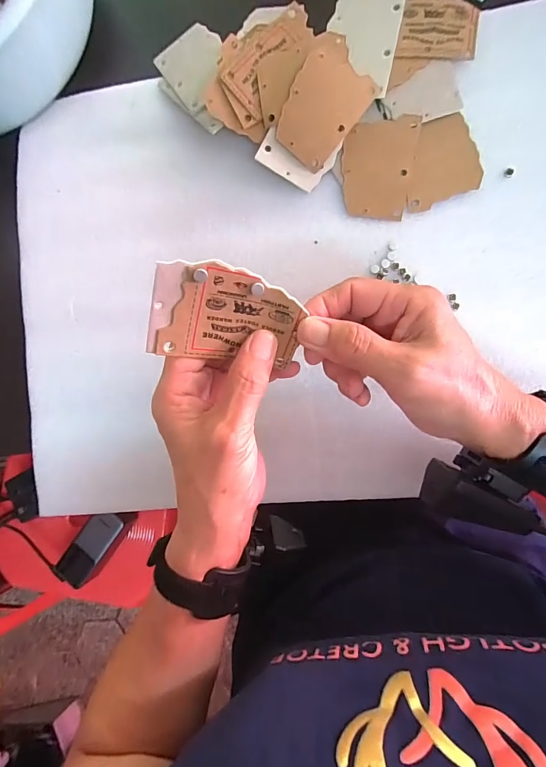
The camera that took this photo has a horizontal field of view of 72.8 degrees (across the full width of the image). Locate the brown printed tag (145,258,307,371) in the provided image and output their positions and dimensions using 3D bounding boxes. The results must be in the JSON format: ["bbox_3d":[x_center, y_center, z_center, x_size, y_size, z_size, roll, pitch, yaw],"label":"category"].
[{"bbox_3d":[-0.024,-0.036,0.204,0.080,0.006,0.054,7,124,-19],"label":"brown printed tag"}]

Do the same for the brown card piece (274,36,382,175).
[{"bbox_3d":[0.038,-0.216,0.286,0.058,0.007,0.081,39,100,-12],"label":"brown card piece"}]

